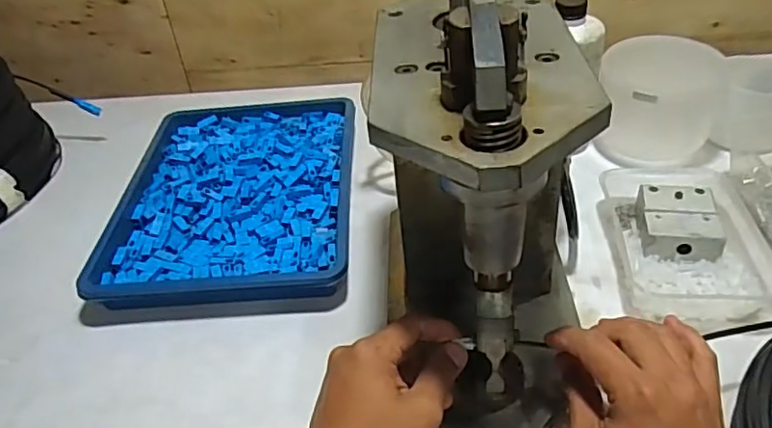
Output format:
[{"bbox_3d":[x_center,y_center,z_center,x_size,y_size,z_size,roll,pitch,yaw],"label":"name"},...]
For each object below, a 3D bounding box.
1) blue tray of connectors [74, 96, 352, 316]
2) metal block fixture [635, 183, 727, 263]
[{"bbox_3d":[-0.155,-0.031,0.652,0.237,0.034,0.305,-5,38,1],"label":"blue tray of connectors"},{"bbox_3d":[0.264,0.006,0.549,0.068,0.030,0.071,3,39,12],"label":"metal block fixture"}]

